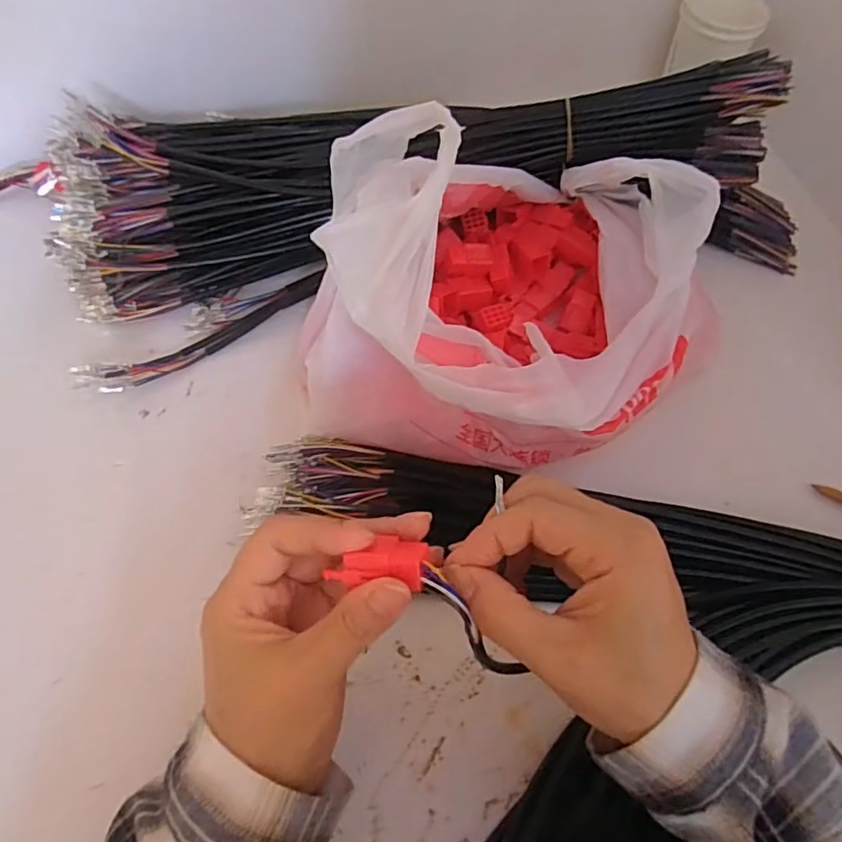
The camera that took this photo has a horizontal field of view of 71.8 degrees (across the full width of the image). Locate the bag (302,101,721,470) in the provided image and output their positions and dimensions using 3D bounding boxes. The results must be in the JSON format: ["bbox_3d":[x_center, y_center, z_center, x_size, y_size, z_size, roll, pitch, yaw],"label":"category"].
[{"bbox_3d":[0.062,-0.094,0.356,0.218,0.150,0.228,13,60,5],"label":"bag"}]

